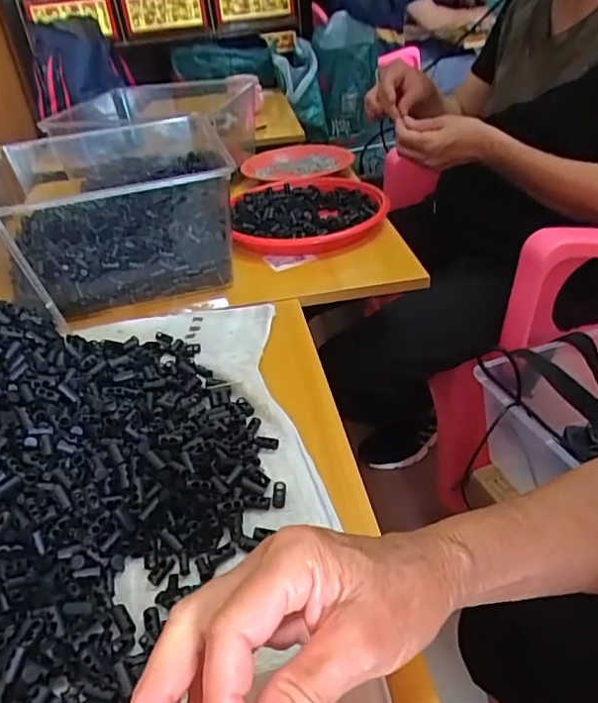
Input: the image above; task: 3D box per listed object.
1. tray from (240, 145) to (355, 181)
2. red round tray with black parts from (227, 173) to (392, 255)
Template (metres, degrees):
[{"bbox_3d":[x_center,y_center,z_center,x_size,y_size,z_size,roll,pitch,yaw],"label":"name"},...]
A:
[{"bbox_3d":[0.002,-0.357,1.061,0.200,0.037,0.200,2,35,11],"label":"tray"},{"bbox_3d":[0.015,-0.207,0.809,0.211,0.026,0.252,-2,35,5],"label":"red round tray with black parts"}]

